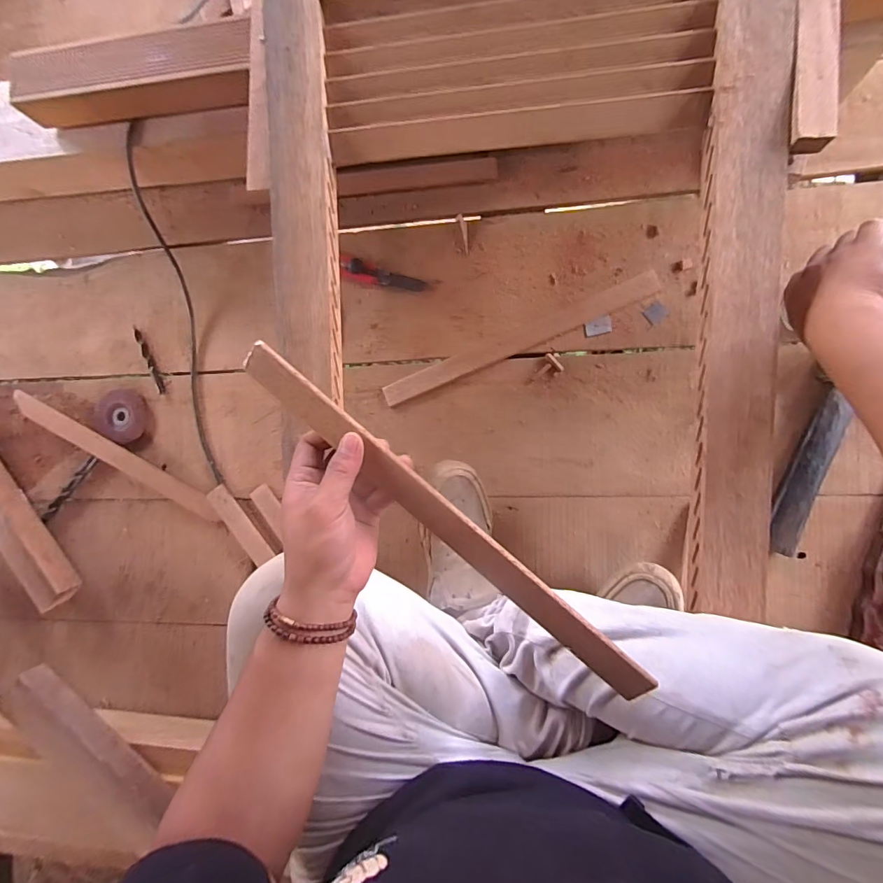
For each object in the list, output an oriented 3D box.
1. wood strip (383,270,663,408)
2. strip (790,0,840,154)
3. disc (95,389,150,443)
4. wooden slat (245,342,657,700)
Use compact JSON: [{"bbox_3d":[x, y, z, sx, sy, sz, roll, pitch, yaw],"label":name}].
[{"bbox_3d":[0.102,-0.137,0.603,0.388,0.007,0.037,-22,88,7],"label":"wood strip"},{"bbox_3d":[0.333,-0.436,0.388,0.035,0.014,0.346,1,90,9],"label":"strip"},{"bbox_3d":[-0.497,-0.041,0.683,0.086,0.012,0.076,27,94,6],"label":"disc"},{"bbox_3d":[0.002,0.060,0.335,0.385,0.005,0.028,41,115,1],"label":"wooden slat"}]

